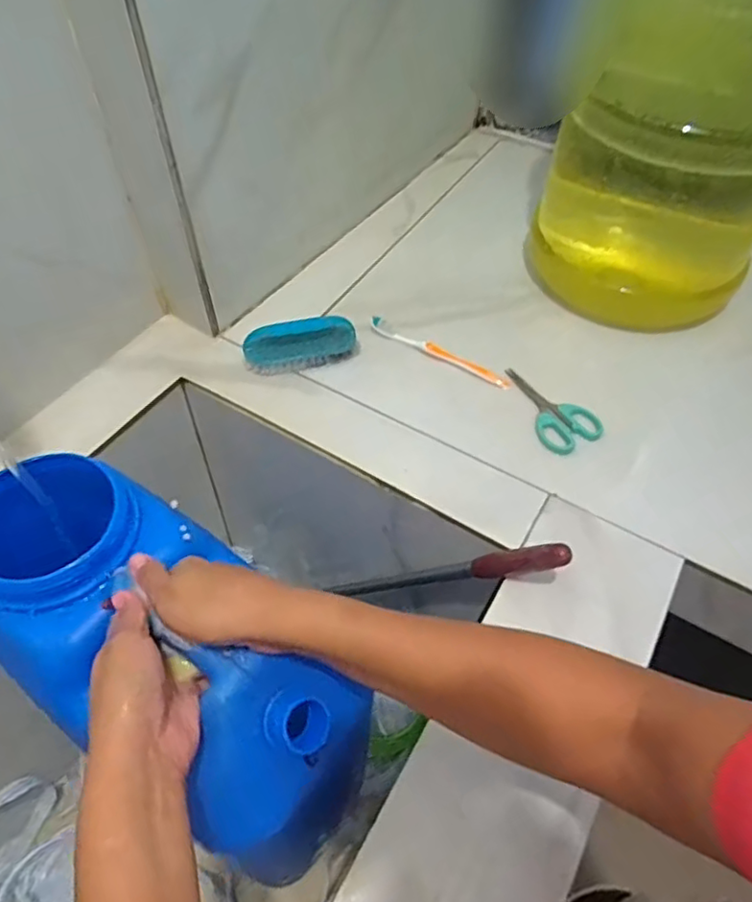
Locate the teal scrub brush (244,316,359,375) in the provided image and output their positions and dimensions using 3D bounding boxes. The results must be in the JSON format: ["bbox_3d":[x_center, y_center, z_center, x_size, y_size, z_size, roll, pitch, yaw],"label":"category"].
[{"bbox_3d":[-0.081,-0.116,0.670,0.121,0.037,0.035,-9,54,-8],"label":"teal scrub brush"}]

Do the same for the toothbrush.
[{"bbox_3d":[0.070,-0.112,0.689,0.171,0.012,0.015,26,57,17],"label":"toothbrush"}]

